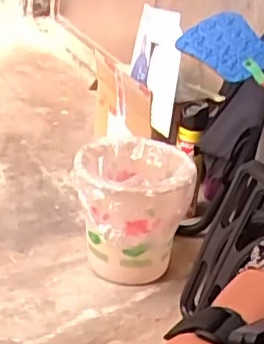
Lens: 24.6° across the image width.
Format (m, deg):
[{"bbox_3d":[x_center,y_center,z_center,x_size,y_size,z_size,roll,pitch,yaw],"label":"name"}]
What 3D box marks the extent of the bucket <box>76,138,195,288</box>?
[{"bbox_3d":[0.000,0.081,1.162,0.203,0.247,0.186,6,32,-4],"label":"bucket"}]

